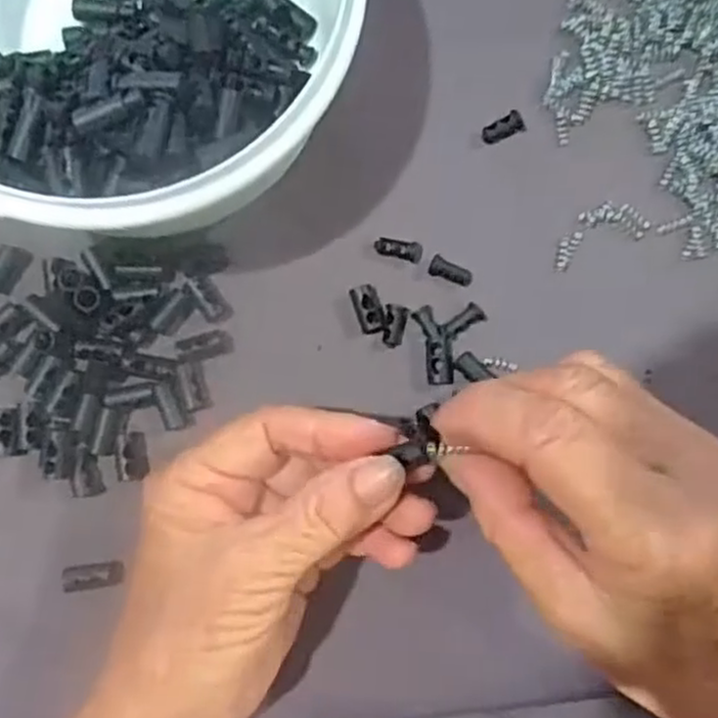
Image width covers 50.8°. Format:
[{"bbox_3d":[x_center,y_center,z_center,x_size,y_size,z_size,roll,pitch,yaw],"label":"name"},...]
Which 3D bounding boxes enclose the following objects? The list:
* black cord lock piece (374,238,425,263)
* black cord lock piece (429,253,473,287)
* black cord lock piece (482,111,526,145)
[{"bbox_3d":[0.016,-0.044,0.304,0.019,0.005,0.008,12,87,-3],"label":"black cord lock piece"},{"bbox_3d":[0.037,-0.035,0.303,0.017,0.005,0.008,19,87,-2],"label":"black cord lock piece"},{"bbox_3d":[0.059,-0.094,0.306,0.017,0.007,0.008,-24,90,-4],"label":"black cord lock piece"}]

